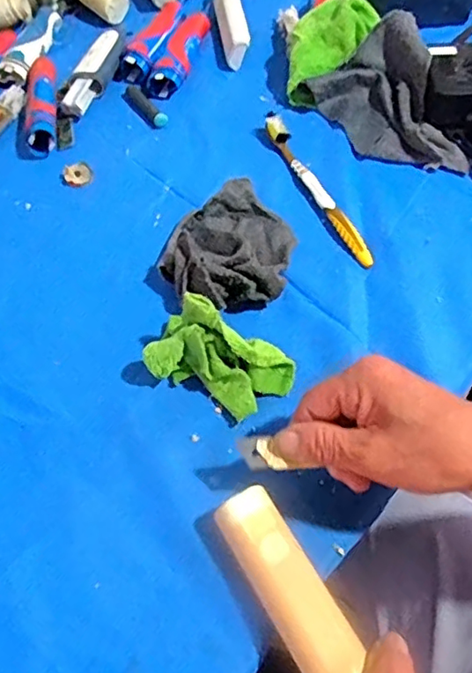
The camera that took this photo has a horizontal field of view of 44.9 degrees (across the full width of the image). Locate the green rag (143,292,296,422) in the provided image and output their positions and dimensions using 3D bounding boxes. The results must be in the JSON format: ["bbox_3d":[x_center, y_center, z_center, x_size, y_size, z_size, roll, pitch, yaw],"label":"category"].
[{"bbox_3d":[-0.014,0.012,0.397,0.095,0.052,0.057,22,63,16],"label":"green rag"}]

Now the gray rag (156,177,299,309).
[{"bbox_3d":[-0.005,-0.080,0.464,0.102,0.035,0.132,11,59,11],"label":"gray rag"}]

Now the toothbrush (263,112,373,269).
[{"bbox_3d":[0.070,-0.133,0.503,0.015,0.013,0.185,-22,58,-10],"label":"toothbrush"}]

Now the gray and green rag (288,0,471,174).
[{"bbox_3d":[0.121,-0.236,0.537,0.121,0.058,0.206,-15,59,-5],"label":"gray and green rag"}]

